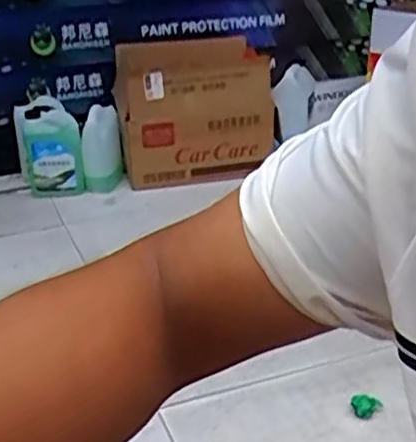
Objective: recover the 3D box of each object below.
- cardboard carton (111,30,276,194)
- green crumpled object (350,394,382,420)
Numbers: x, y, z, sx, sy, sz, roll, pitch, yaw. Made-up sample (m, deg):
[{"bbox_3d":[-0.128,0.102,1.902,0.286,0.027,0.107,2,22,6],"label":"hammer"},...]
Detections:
[{"bbox_3d":[-0.031,-0.299,1.957,0.416,0.362,0.167,-13,27,-25],"label":"cardboard carton"},{"bbox_3d":[0.251,0.295,1.136,0.048,0.036,0.036,4,25,10],"label":"green crumpled object"}]

